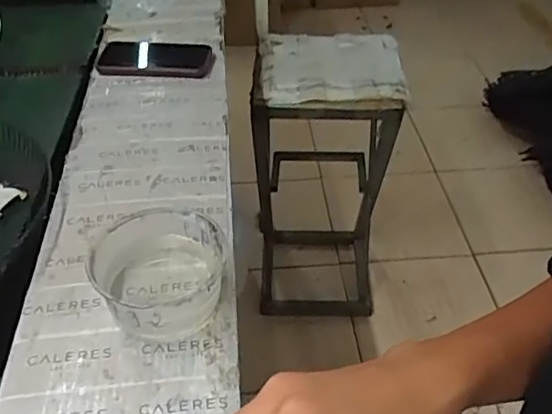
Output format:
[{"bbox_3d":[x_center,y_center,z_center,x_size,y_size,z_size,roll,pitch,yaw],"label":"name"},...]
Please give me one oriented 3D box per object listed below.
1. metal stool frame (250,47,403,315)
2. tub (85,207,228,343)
[{"bbox_3d":[0.108,-0.051,1.442,0.307,0.646,0.303,0,42,1],"label":"metal stool frame"},{"bbox_3d":[-0.101,0.061,0.521,0.113,0.063,0.109,-1,42,1],"label":"tub"}]

